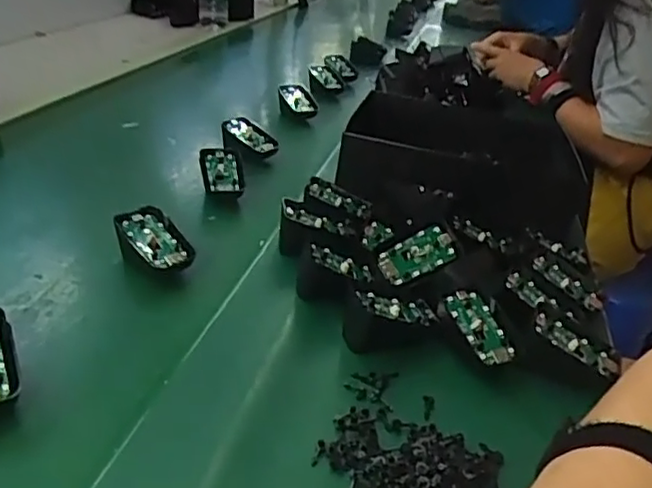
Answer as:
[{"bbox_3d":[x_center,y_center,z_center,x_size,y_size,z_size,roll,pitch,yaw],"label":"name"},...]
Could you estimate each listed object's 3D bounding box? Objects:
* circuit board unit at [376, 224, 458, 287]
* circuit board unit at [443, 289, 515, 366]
[{"bbox_3d":[0.074,0.009,0.522,0.066,0.007,0.034,-22,75,-10],"label":"circuit board unit"},{"bbox_3d":[0.113,0.060,0.470,0.031,0.005,0.064,-10,52,-25],"label":"circuit board unit"}]

